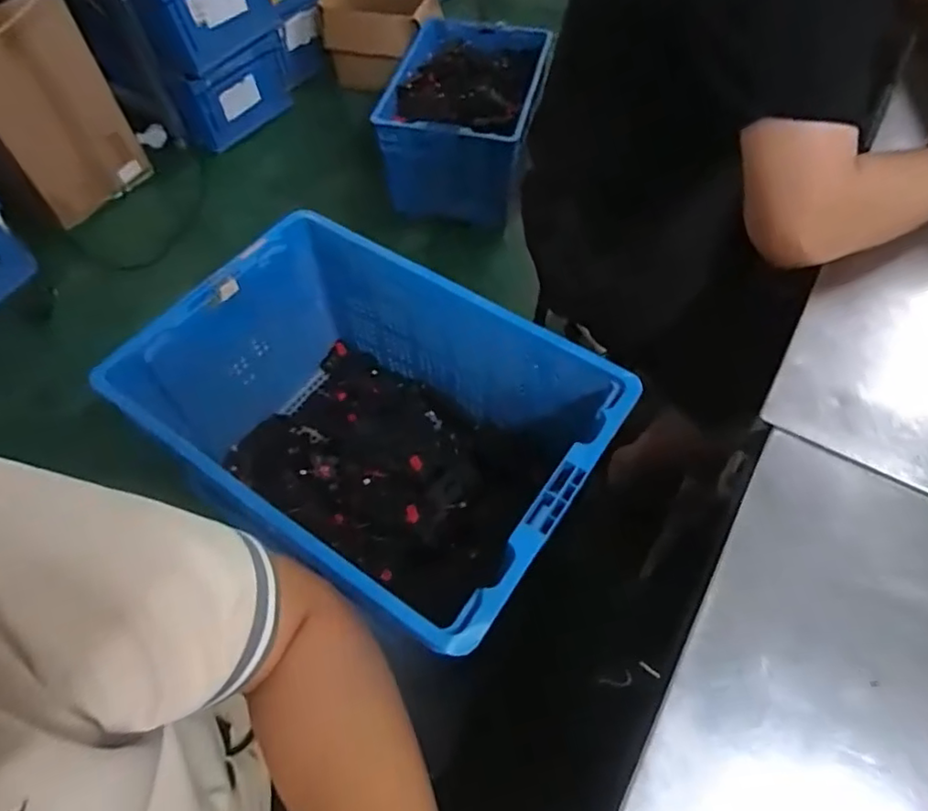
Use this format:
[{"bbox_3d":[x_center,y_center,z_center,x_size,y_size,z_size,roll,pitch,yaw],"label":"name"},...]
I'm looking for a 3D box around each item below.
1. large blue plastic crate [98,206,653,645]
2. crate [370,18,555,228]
[{"bbox_3d":[-0.134,0.035,0.846,0.605,0.283,0.389,30,62,19],"label":"large blue plastic crate"},{"bbox_3d":[0.004,-0.813,1.650,0.408,0.210,0.623,10,57,7],"label":"crate"}]

